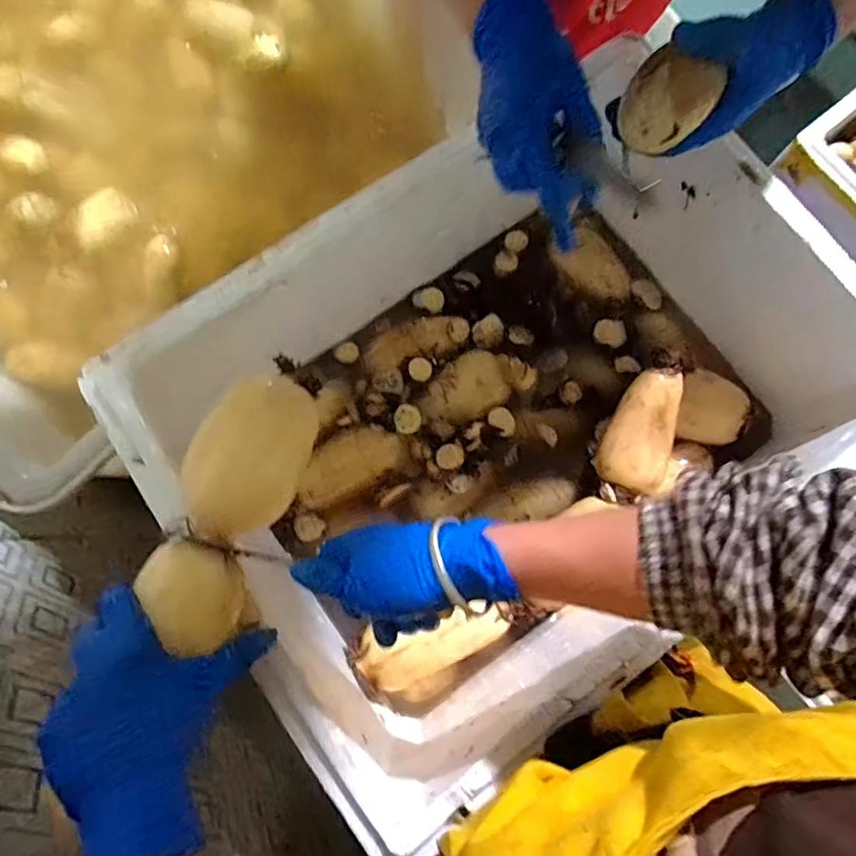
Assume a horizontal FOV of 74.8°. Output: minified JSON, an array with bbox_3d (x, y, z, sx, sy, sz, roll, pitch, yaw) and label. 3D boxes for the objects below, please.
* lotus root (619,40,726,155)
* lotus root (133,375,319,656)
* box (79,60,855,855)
[{"bbox_3d":[0.174,-0.238,0.409,0.060,0.055,0.040,28,79,4],"label":"lotus root"},{"bbox_3d":[-0.138,0.055,0.396,0.066,0.052,0.182,15,66,2],"label":"lotus root"},{"bbox_3d":[0.086,-0.025,0.546,0.618,0.226,0.437,-37,81,-8],"label":"box"}]

